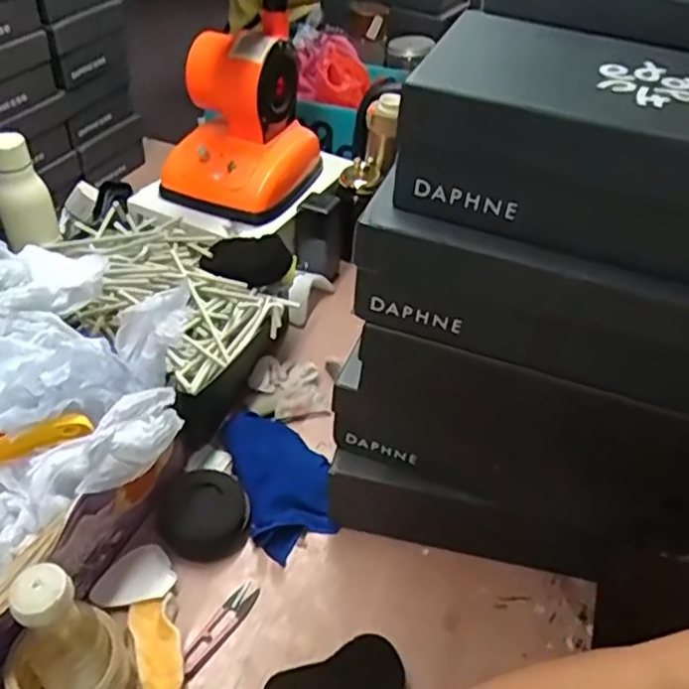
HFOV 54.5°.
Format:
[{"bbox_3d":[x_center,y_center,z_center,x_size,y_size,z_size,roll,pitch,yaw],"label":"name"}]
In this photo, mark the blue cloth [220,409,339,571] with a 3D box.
[{"bbox_3d":[-0.071,0.146,0.749,0.100,0.037,0.180,-11,45,-17],"label":"blue cloth"}]

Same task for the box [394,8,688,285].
[{"bbox_3d":[0.203,-0.137,0.474,0.294,0.100,0.156,18,44,14],"label":"box"}]

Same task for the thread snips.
[{"bbox_3d":[-0.117,0.269,0.635,0.024,0.007,0.098,27,47,22],"label":"thread snips"}]

